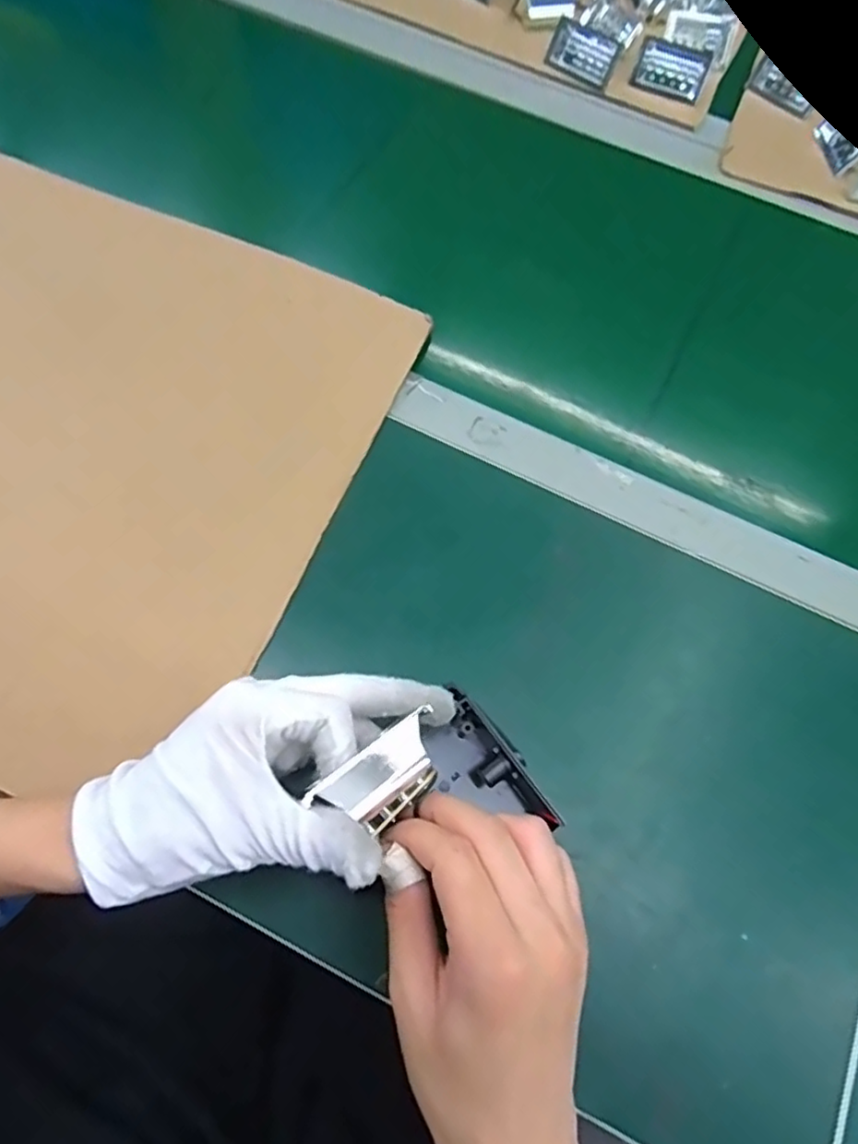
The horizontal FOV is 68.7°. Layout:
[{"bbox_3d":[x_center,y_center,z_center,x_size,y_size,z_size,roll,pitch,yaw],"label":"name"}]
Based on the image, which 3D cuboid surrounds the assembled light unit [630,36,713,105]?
[{"bbox_3d":[0.218,-0.452,0.565,0.063,0.004,0.051,18,88,-2],"label":"assembled light unit"}]

